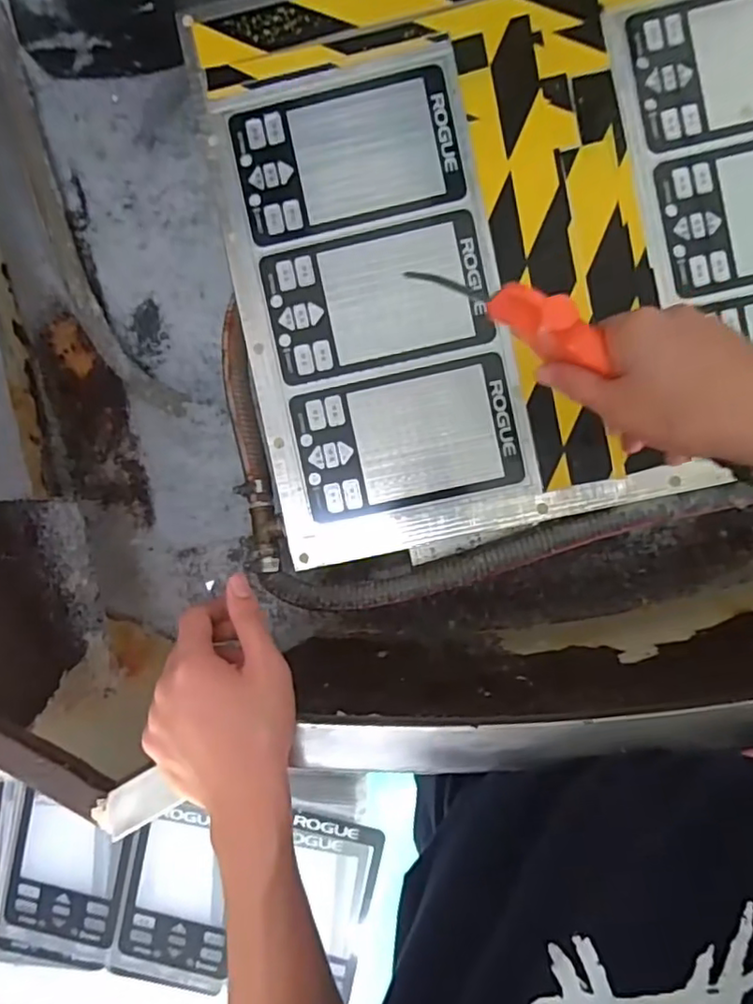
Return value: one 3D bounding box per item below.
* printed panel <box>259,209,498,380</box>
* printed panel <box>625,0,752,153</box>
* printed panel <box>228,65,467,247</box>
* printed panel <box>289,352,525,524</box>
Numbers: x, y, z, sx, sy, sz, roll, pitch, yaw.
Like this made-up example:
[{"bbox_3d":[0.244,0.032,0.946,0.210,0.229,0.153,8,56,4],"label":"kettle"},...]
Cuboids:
[{"bbox_3d":[0.001,-0.177,0.536,0.185,0.004,0.115,-12,92,4],"label":"printed panel"},{"bbox_3d":[0.310,-0.372,0.517,0.189,0.011,0.123,-13,92,4],"label":"printed panel"},{"bbox_3d":[-0.025,-0.299,0.535,0.186,0.010,0.113,-12,92,4],"label":"printed panel"},{"bbox_3d":[0.026,-0.056,0.545,0.187,0.007,0.113,-12,92,4],"label":"printed panel"}]

